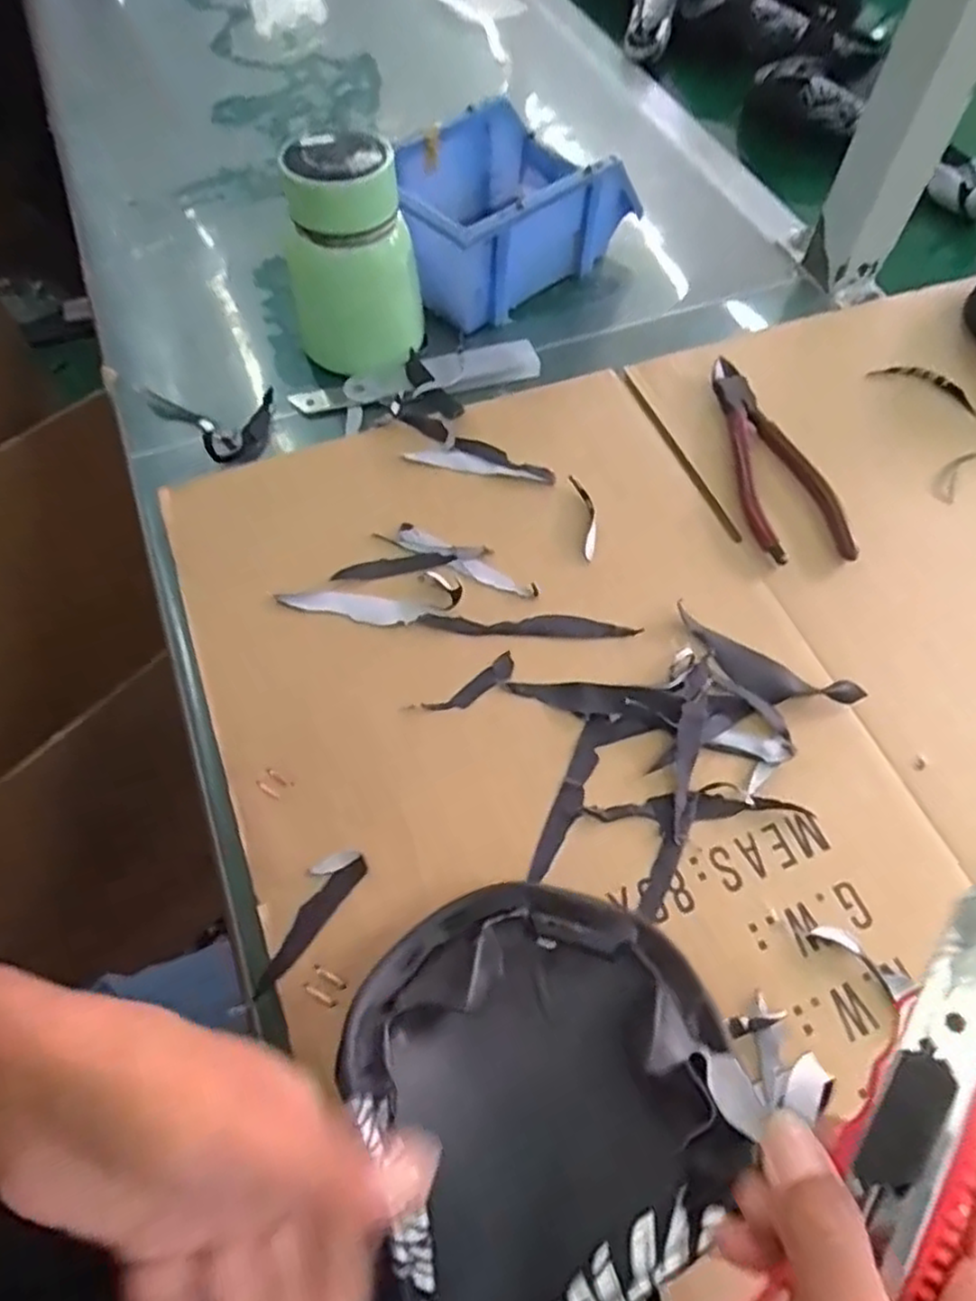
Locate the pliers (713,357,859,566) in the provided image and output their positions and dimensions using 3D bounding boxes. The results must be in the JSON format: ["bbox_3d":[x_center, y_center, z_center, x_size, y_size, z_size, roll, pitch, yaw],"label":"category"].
[{"bbox_3d":[0.169,-0.116,0.426,0.055,0.008,0.149,-5,62,-4],"label":"pliers"}]

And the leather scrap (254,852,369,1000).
[{"bbox_3d":[-0.078,0.113,0.306,0.019,0.004,0.065,34,71,14],"label":"leather scrap"}]

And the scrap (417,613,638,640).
[{"bbox_3d":[0.021,-0.013,0.375,0.111,0.004,0.013,1,62,-1],"label":"scrap"}]

